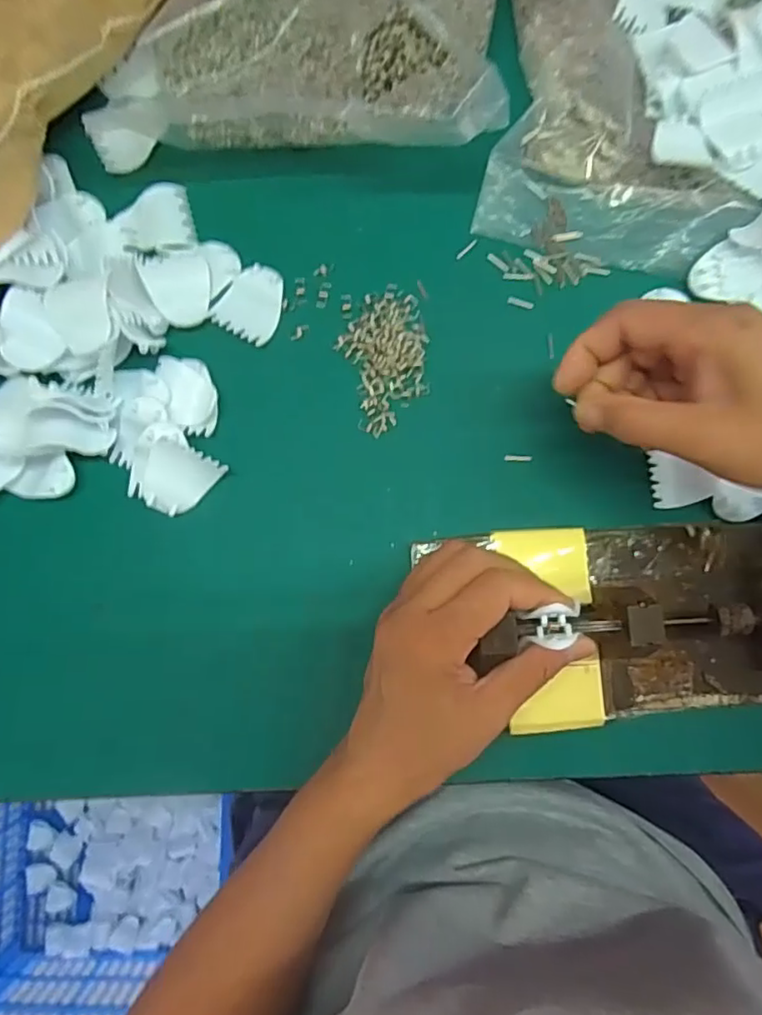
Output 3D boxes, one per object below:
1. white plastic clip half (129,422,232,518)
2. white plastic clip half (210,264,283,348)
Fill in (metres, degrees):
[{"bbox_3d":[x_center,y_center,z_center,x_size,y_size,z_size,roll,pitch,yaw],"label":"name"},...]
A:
[{"bbox_3d":[-0.119,-0.019,0.336,0.043,0.022,0.044,40,85,5],"label":"white plastic clip half"},{"bbox_3d":[-0.076,-0.123,0.361,0.038,0.006,0.044,31,85,4],"label":"white plastic clip half"}]

